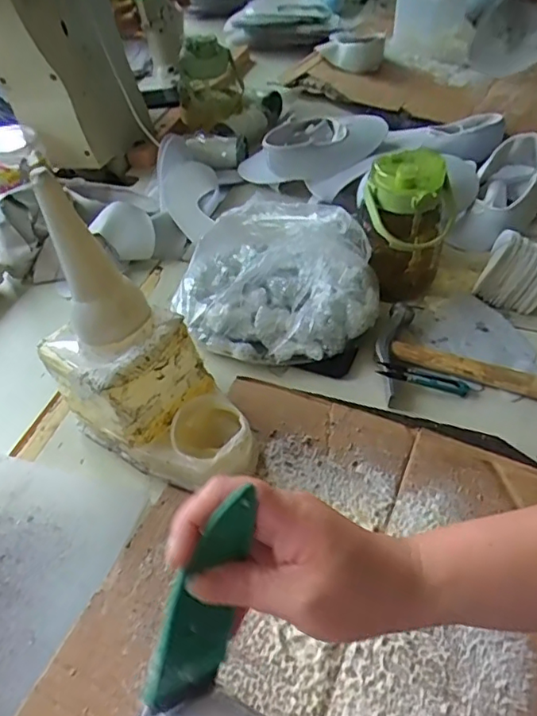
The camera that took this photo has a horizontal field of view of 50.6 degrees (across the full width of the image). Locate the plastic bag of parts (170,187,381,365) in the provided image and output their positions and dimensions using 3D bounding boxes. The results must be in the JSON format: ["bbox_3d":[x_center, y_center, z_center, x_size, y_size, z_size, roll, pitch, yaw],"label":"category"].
[{"bbox_3d":[0.009,-0.091,0.664,0.237,0.122,0.156,5,47,9],"label":"plastic bag of parts"}]

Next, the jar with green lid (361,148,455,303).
[{"bbox_3d":[0.171,-0.164,0.707,0.102,0.170,0.093,-2,47,2],"label":"jar with green lid"}]

